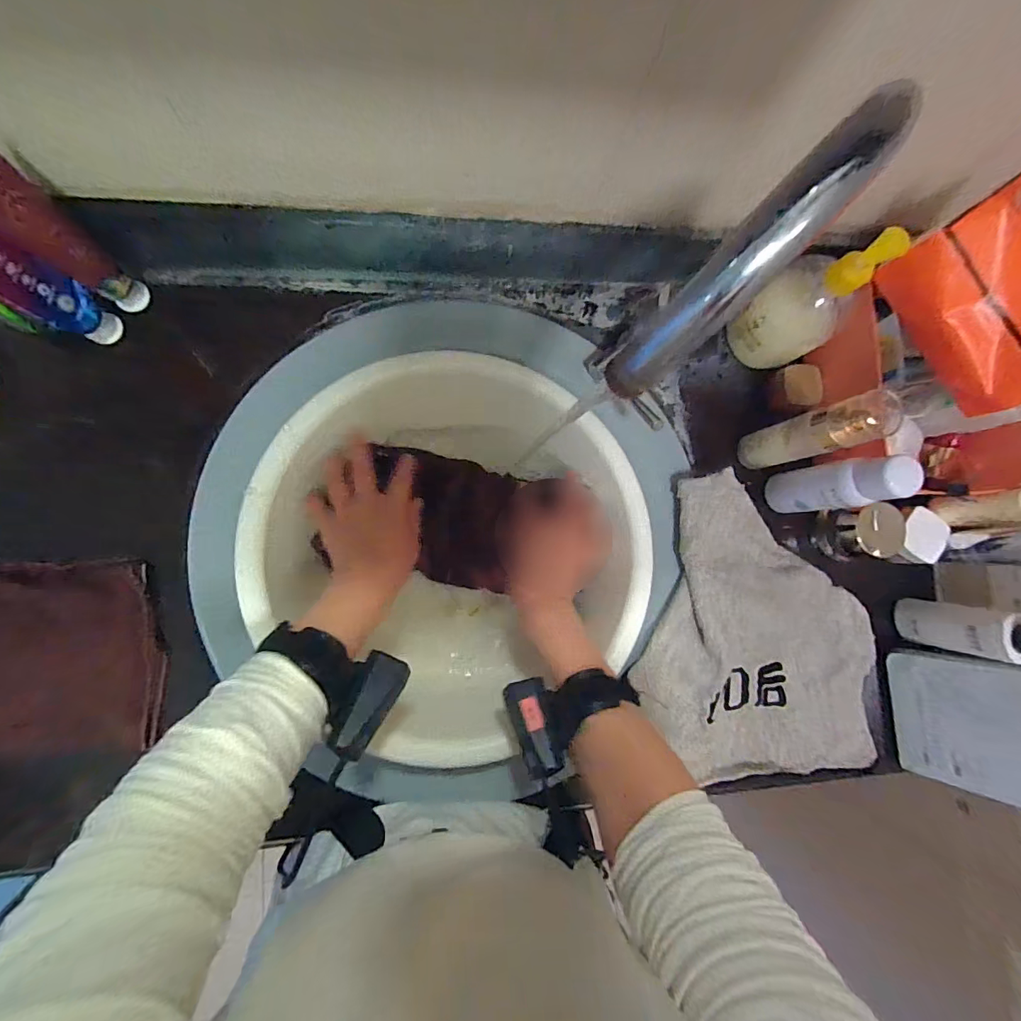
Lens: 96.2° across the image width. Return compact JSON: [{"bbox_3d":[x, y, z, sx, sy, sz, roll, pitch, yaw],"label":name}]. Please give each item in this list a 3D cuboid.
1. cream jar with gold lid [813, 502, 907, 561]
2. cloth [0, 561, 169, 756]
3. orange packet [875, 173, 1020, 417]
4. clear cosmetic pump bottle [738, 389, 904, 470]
[{"bbox_3d":[0.375,0.023,0.491,0.065,0.053,0.060,-1,85,-7],"label":"cream jar with gold lid"},{"bbox_3d":[-0.461,0.134,0.406,0.277,0.025,0.179,-2,93,-1],"label":"cloth"},{"bbox_3d":[0.371,-0.155,0.360,0.049,0.083,0.148,-32,90,-8],"label":"orange packet"},{"bbox_3d":[0.281,-0.069,0.437,0.042,0.157,0.040,-11,87,-8],"label":"clear cosmetic pump bottle"}]

